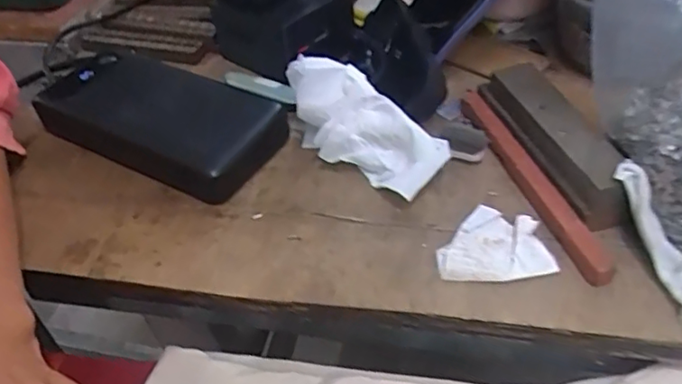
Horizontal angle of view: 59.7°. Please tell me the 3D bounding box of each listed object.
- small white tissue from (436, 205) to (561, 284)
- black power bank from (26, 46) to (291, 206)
[{"bbox_3d":[0.073,0.025,0.291,0.052,0.009,0.039,-5,47,2],"label":"small white tissue"},{"bbox_3d":[-0.114,-0.051,0.373,0.171,0.022,0.080,22,54,24],"label":"black power bank"}]

